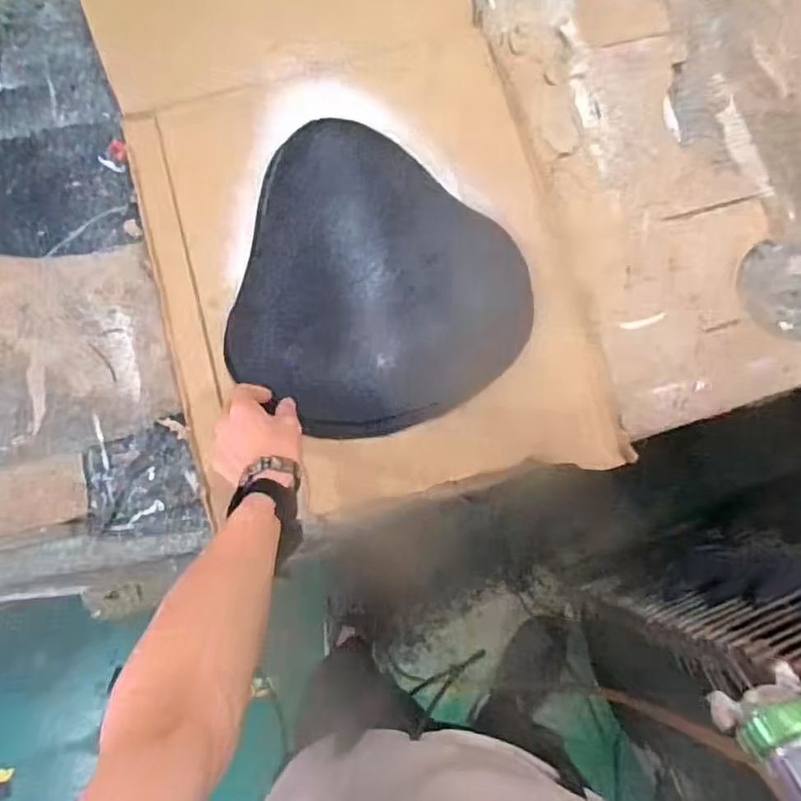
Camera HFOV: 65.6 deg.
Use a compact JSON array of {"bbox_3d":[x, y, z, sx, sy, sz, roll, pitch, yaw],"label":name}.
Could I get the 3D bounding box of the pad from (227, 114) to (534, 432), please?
[{"bbox_3d":[-0.053,-0.127,0.720,0.359,0.050,0.317,41,83,8],"label":"pad"}]

